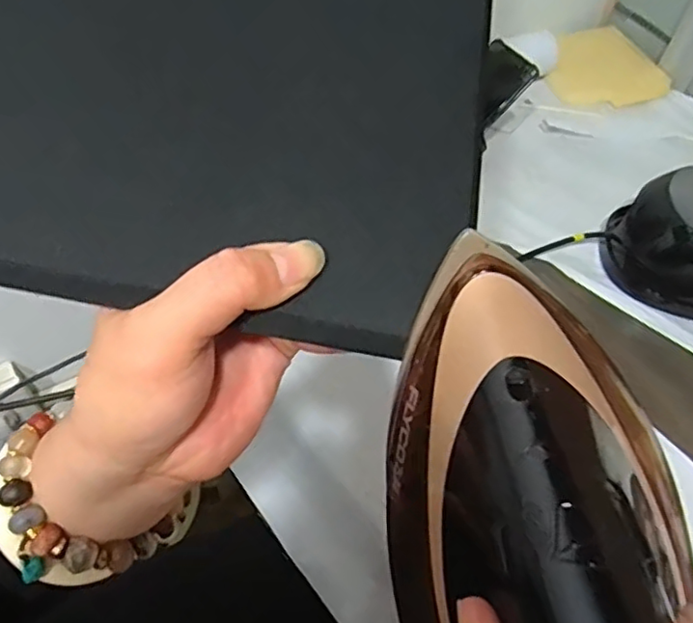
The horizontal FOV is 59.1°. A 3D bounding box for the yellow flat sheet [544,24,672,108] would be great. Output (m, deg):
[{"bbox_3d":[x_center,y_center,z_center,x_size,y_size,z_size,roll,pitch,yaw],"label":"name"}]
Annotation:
[{"bbox_3d":[0.364,-0.351,0.880,0.174,0.011,0.148,-19,68,-17],"label":"yellow flat sheet"}]

